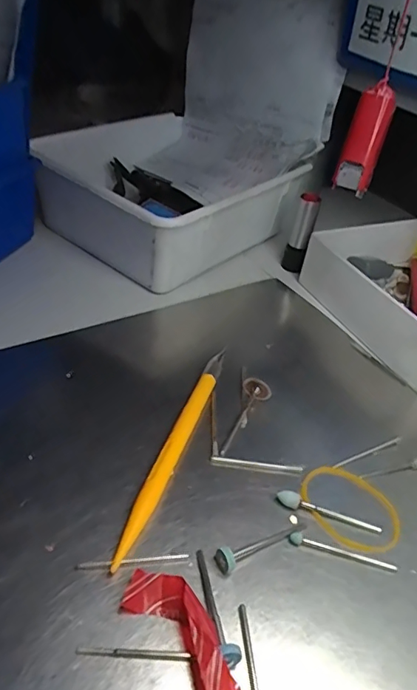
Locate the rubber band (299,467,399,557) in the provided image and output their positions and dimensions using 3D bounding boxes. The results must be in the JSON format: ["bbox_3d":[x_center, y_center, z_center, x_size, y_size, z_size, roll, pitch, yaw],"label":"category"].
[{"bbox_3d":[0.065,0.074,0.231,0.037,0.004,0.046,-28,52,-36],"label":"rubber band"}]

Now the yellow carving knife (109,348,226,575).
[{"bbox_3d":[-0.014,0.046,0.244,0.008,0.008,0.134,17,40,10],"label":"yellow carving knife"}]

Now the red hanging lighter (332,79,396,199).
[{"bbox_3d":[0.071,-0.093,0.230,0.013,0.046,0.018,29,23,30],"label":"red hanging lighter"}]

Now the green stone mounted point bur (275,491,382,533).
[{"bbox_3d":[0.053,0.075,0.225,0.047,0.006,0.005,18,41,3],"label":"green stone mounted point bur"}]

